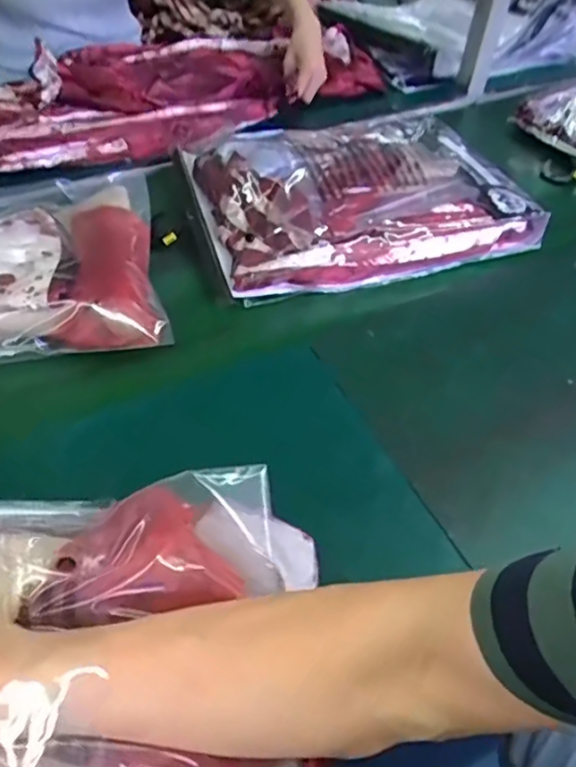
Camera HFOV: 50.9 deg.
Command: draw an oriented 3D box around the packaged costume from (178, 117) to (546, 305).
[{"bbox_3d":[0.085,-0.260,0.781,0.388,0.057,0.290,-12,50,-15],"label":"packaged costume"}]

